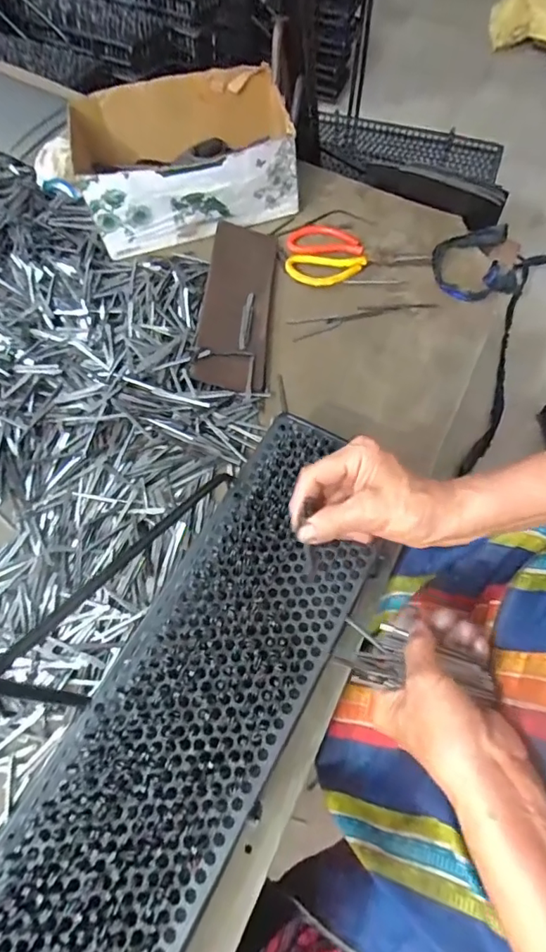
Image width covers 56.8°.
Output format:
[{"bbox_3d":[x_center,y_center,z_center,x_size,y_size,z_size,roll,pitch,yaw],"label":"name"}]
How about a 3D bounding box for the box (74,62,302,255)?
[{"bbox_3d":[-0.125,-0.451,0.711,0.296,0.102,0.209,-12,64,-5],"label":"box"}]

